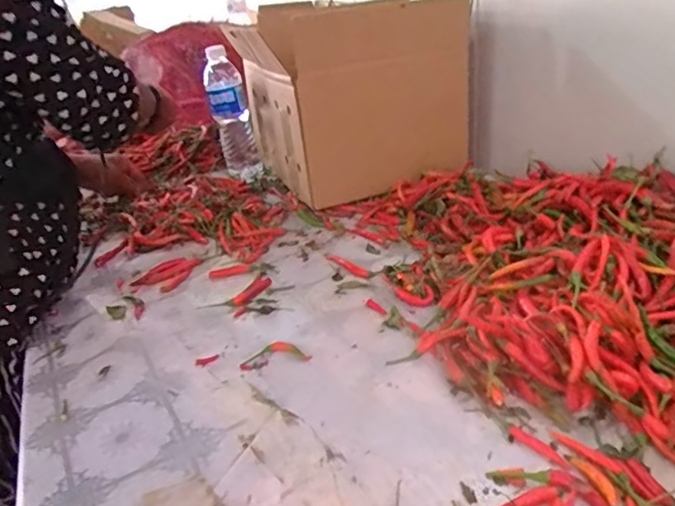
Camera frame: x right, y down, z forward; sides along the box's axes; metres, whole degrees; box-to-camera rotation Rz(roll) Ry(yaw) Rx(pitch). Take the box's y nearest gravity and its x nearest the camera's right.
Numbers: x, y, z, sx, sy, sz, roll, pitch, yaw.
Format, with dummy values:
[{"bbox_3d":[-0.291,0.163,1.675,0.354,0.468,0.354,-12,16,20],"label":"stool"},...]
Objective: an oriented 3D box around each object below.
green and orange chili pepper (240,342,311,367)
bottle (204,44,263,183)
[{"bbox_3d":[-0.057,0.095,0.530,0.064,0.008,0.025,-5,27,3],"label":"green and orange chili pepper"},{"bbox_3d":[-0.181,-0.241,0.955,0.066,0.208,0.066,-10,27,-8],"label":"bottle"}]

